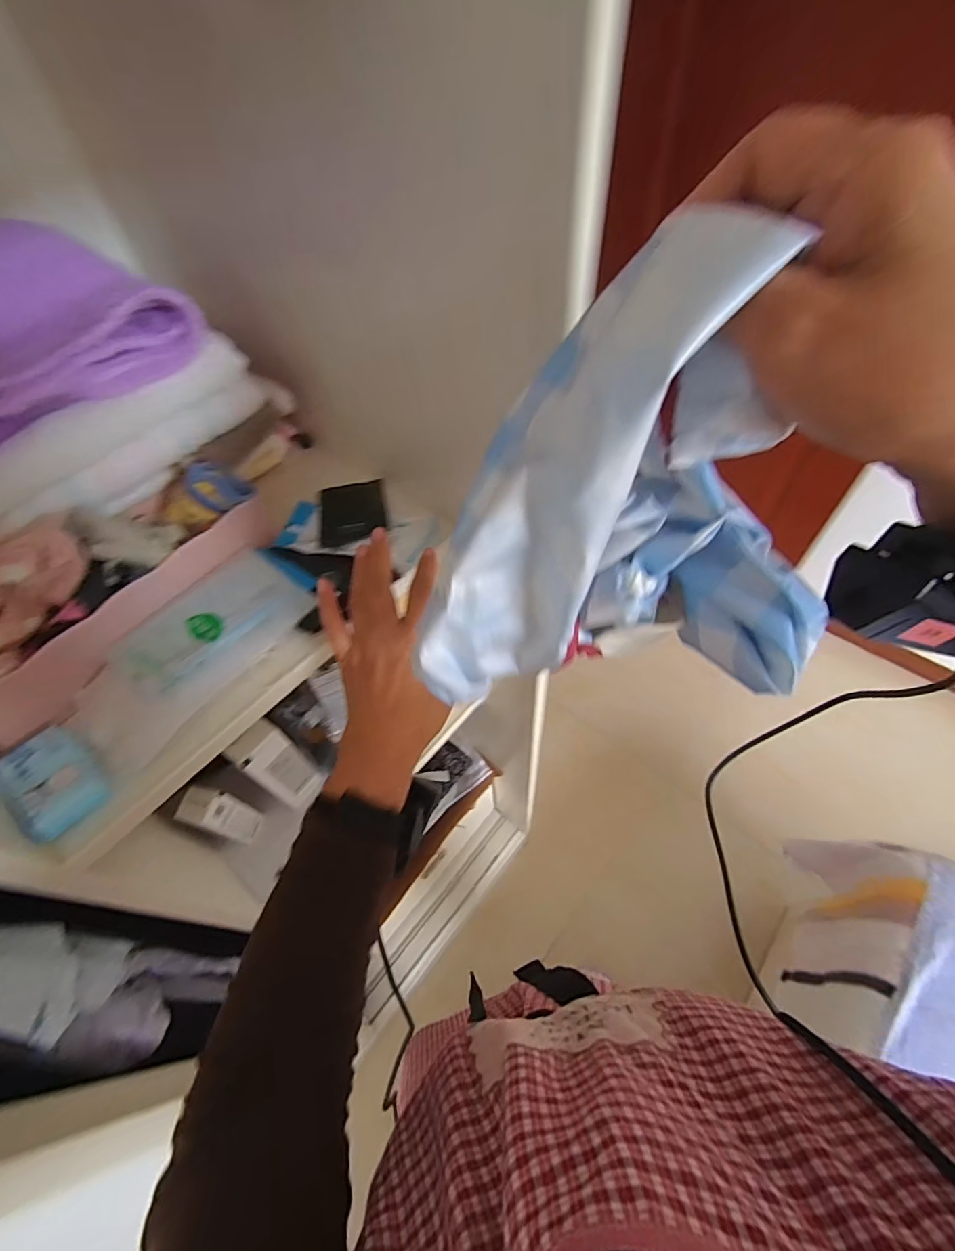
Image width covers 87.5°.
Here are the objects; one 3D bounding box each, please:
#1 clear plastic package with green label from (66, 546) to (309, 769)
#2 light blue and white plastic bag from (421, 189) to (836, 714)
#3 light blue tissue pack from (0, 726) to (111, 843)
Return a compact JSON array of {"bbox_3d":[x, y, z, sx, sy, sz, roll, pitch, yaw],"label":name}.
[{"bbox_3d":[-0.225,0.018,0.394,0.080,0.031,0.184,31,62,23],"label":"clear plastic package with green label"},{"bbox_3d":[0.040,-0.036,0.203,0.157,0.159,0.038,-15,34,17],"label":"light blue and white plastic bag"},{"bbox_3d":[-0.298,0.107,0.347,0.081,0.016,0.049,32,62,23],"label":"light blue tissue pack"}]

